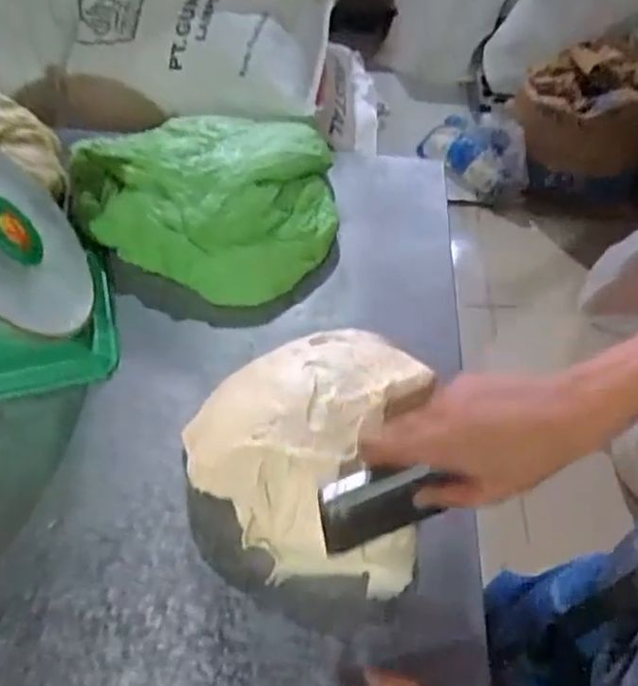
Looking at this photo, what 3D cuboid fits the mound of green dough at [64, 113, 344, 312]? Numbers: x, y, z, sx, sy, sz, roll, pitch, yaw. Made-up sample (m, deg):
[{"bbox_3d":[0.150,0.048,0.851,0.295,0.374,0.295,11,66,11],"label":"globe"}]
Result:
[{"bbox_3d":[-0.126,-0.157,0.690,0.285,0.077,0.225,-2,54,-5],"label":"mound of green dough"}]

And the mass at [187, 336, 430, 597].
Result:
[{"bbox_3d":[-0.011,0.083,0.542,0.190,0.094,0.208,7,54,1],"label":"mass"}]

